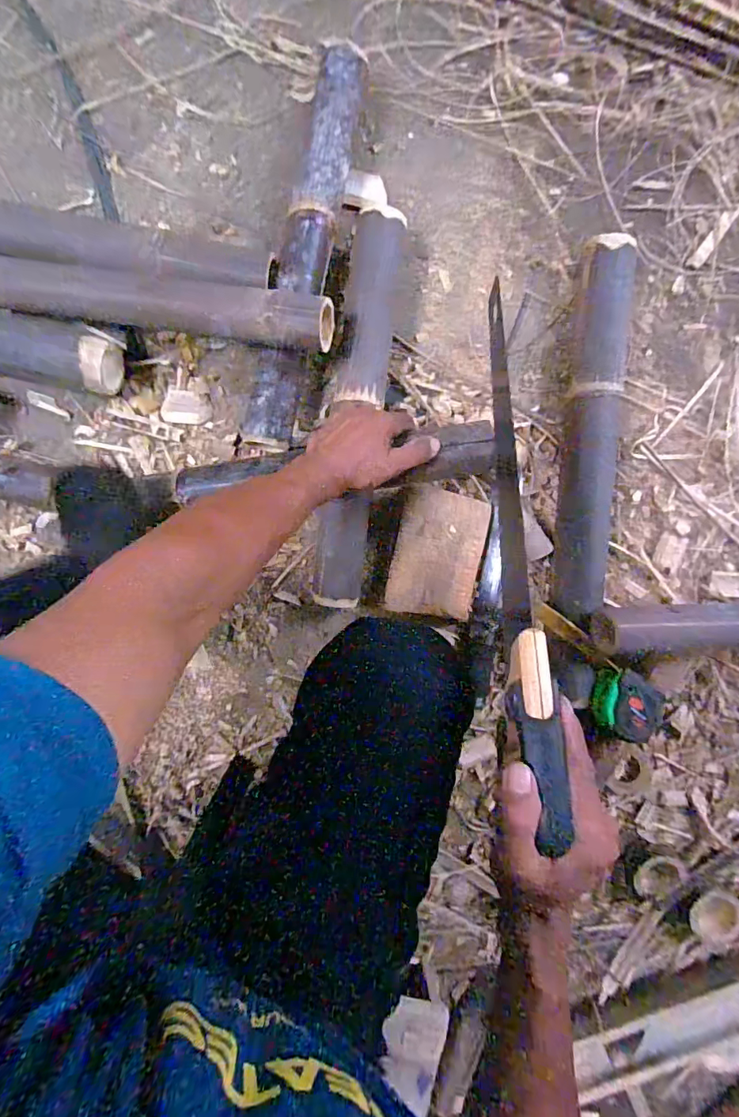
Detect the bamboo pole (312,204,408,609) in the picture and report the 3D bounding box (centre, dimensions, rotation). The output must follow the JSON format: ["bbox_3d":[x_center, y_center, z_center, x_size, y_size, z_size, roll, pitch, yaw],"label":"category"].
[{"bbox_3d":[-0.016,-0.176,0.607,0.068,0.069,0.489,7,92,-3],"label":"bamboo pole"}]

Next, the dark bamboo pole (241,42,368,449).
[{"bbox_3d":[-0.080,-0.374,0.592,0.069,0.062,0.473,12,92,-4],"label":"dark bamboo pole"}]

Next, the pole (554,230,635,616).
[{"bbox_3d":[0.297,-0.175,0.632,0.071,0.063,0.515,2,93,-3],"label":"pole"}]

